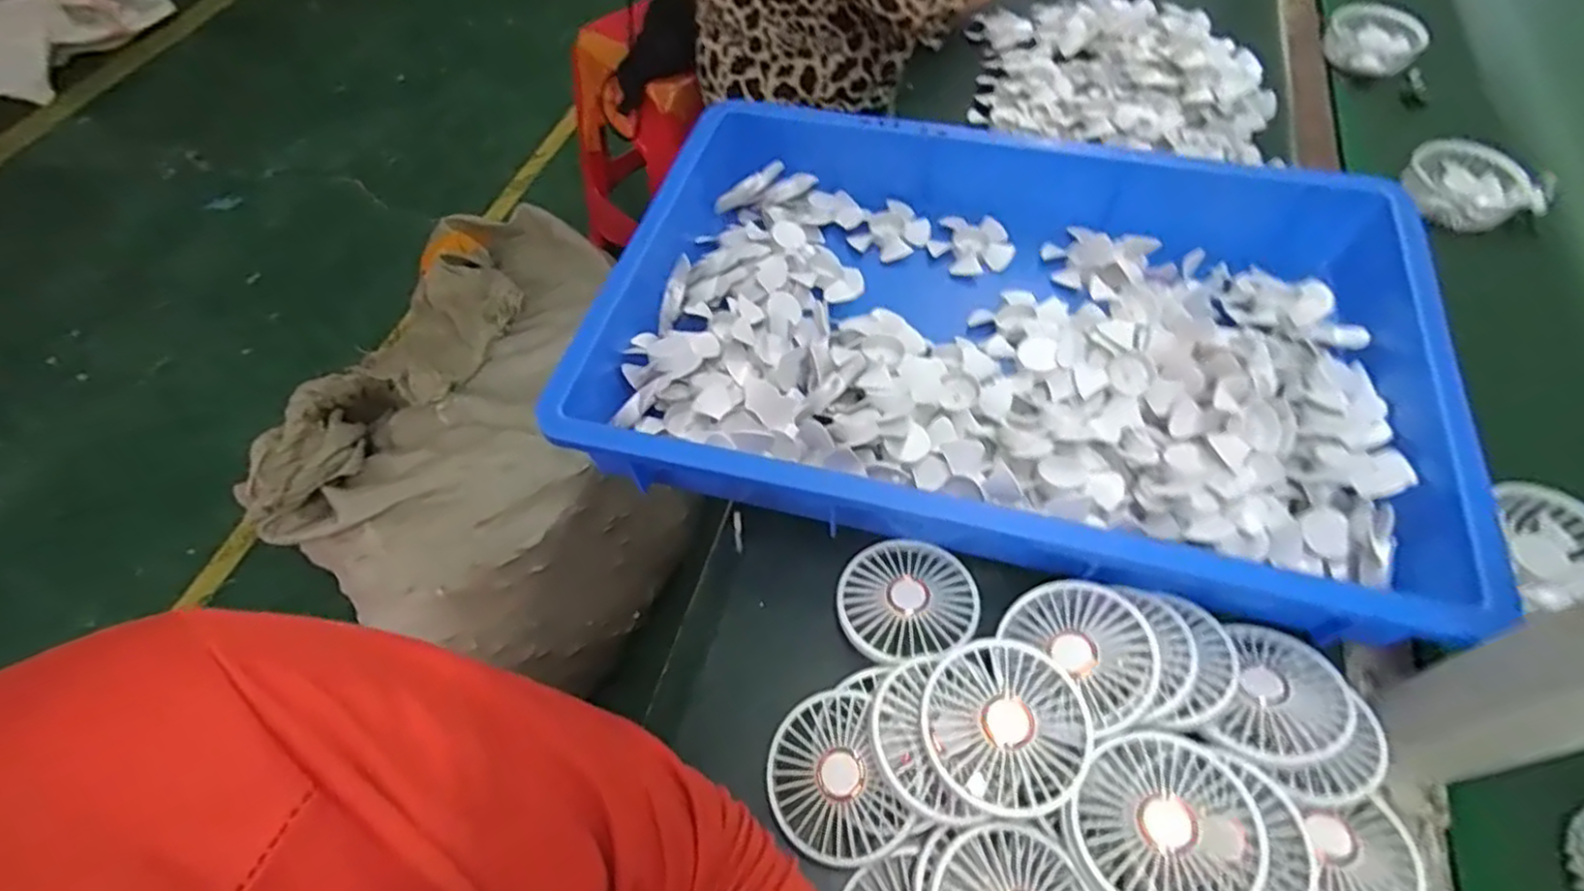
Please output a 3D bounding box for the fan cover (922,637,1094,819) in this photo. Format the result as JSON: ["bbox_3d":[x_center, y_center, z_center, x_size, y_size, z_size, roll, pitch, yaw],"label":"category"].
[{"bbox_3d":[0.115,0.150,0.397,0.083,0.021,0.088,6,58,4],"label":"fan cover"}]

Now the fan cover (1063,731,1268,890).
[{"bbox_3d":[0.187,0.189,0.365,0.088,0.014,0.083,-24,61,-14],"label":"fan cover"}]

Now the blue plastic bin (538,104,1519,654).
[{"bbox_3d":[0.153,-0.090,0.557,0.570,0.088,0.381,13,59,9],"label":"blue plastic bin"}]

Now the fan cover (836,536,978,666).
[{"bbox_3d":[0.074,0.098,0.471,0.084,0.015,0.088,22,55,24],"label":"fan cover"}]

